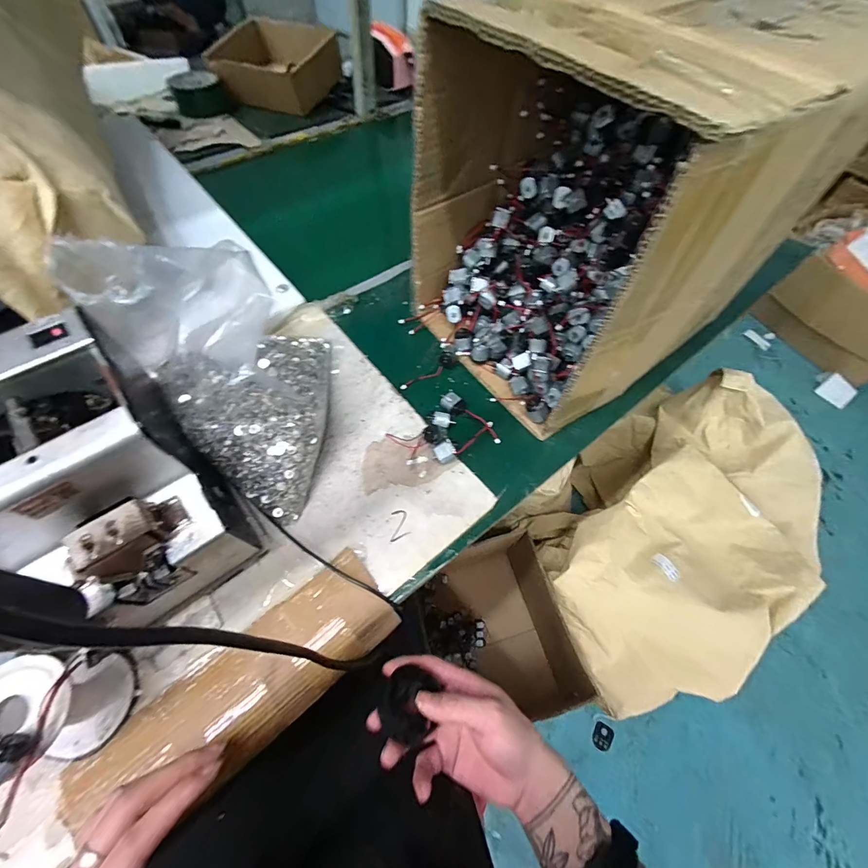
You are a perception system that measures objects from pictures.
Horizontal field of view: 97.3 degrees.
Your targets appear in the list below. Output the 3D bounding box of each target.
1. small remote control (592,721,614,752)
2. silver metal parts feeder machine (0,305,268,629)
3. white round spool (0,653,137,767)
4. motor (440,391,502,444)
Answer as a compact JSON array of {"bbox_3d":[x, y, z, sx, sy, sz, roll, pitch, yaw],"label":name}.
[{"bbox_3d":[0.392,0.703,0.885,0.043,0.009,0.053,26,62,15],"label":"small remote control"},{"bbox_3d":[-0.238,0.036,0.282,0.110,0.153,0.168,-35,68,-19],"label":"silver metal parts feeder machine"},{"bbox_3d":[-0.255,0.180,0.249,0.063,0.070,0.058,1,60,-3],"label":"white round spool"},{"bbox_3d":[0.040,-0.017,0.407,0.074,0.019,0.020,33,64,15],"label":"motor"}]

